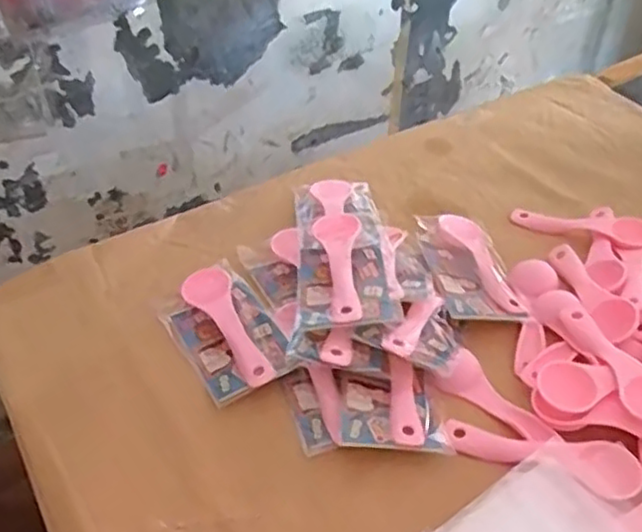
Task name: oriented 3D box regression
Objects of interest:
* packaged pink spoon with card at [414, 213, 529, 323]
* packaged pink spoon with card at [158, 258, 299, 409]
[{"bbox_3d":[0.113,0.000,0.517,0.061,0.019,0.111,-4,42,-5],"label":"packaged pink spoon with card"},{"bbox_3d":[-0.066,0.042,0.467,0.063,0.017,0.113,-23,47,-24],"label":"packaged pink spoon with card"}]

